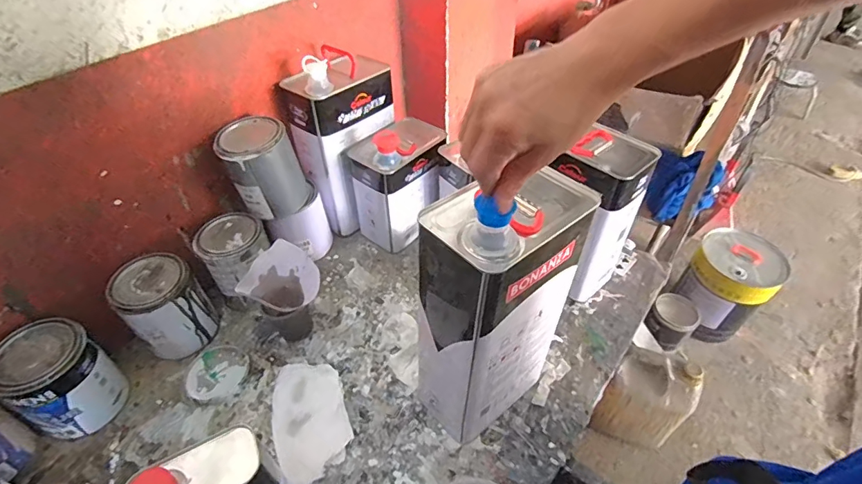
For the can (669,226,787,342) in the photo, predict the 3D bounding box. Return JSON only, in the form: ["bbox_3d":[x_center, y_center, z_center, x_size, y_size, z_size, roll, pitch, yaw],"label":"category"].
[{"bbox_3d":[1.052,0.153,1.599,0.256,0.313,0.275,0,44,0],"label":"can"}]

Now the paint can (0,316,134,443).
[{"bbox_3d":[-0.492,0.183,0.595,0.098,0.143,0.105,22,48,21],"label":"paint can"}]

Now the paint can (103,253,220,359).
[{"bbox_3d":[-0.399,0.101,0.678,0.100,0.131,0.104,0,44,0],"label":"paint can"}]

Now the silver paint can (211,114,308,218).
[{"bbox_3d":[-0.269,-0.120,0.731,0.114,0.139,0.104,0,44,0],"label":"silver paint can"}]

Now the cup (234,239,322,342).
[{"bbox_3d":[-0.226,0.084,0.706,0.092,0.129,0.101,0,44,0],"label":"cup"}]

